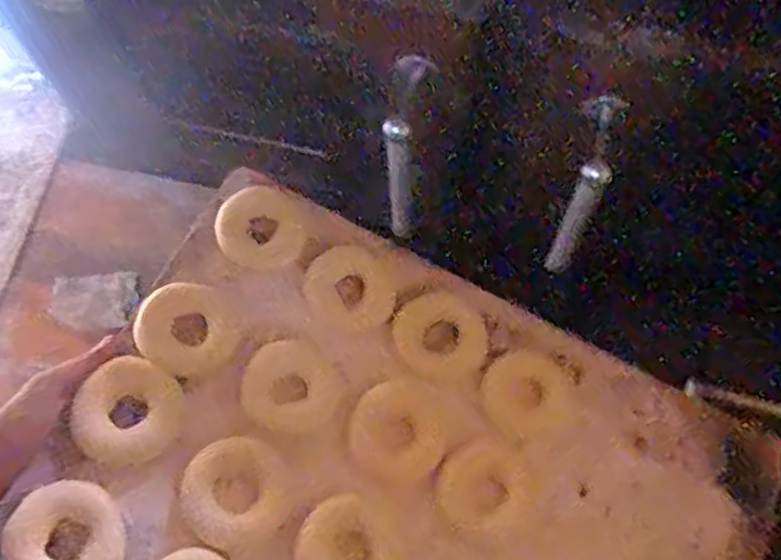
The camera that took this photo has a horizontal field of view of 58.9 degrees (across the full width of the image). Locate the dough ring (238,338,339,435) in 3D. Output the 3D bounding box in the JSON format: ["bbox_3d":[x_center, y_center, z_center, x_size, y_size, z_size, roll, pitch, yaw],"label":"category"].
[{"bbox_3d":[-0.092,0.098,0.627,0.082,0.013,0.085,-1,67,2],"label":"dough ring"}]

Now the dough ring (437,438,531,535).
[{"bbox_3d":[0.085,0.187,0.623,0.084,0.023,0.076,-31,69,-10],"label":"dough ring"}]

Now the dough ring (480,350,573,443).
[{"bbox_3d":[0.130,0.110,0.658,0.085,0.023,0.079,-1,67,2],"label":"dough ring"}]

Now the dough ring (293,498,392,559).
[{"bbox_3d":[-0.040,0.230,0.582,0.073,0.018,0.082,-30,69,-10],"label":"dough ring"}]

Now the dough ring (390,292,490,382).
[{"bbox_3d":[0.049,0.053,0.663,0.085,0.017,0.084,-1,67,2],"label":"dough ring"}]

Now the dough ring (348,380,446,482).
[{"bbox_3d":[0.005,0.137,0.624,0.080,0.017,0.084,-1,67,2],"label":"dough ring"}]

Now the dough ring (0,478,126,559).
[{"bbox_3d":[-0.261,0.210,0.553,0.082,0.023,0.093,-29,68,-10],"label":"dough ring"}]

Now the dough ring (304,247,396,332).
[{"bbox_3d":[-0.040,0.010,0.664,0.077,0.020,0.082,-1,67,2],"label":"dough ring"}]

